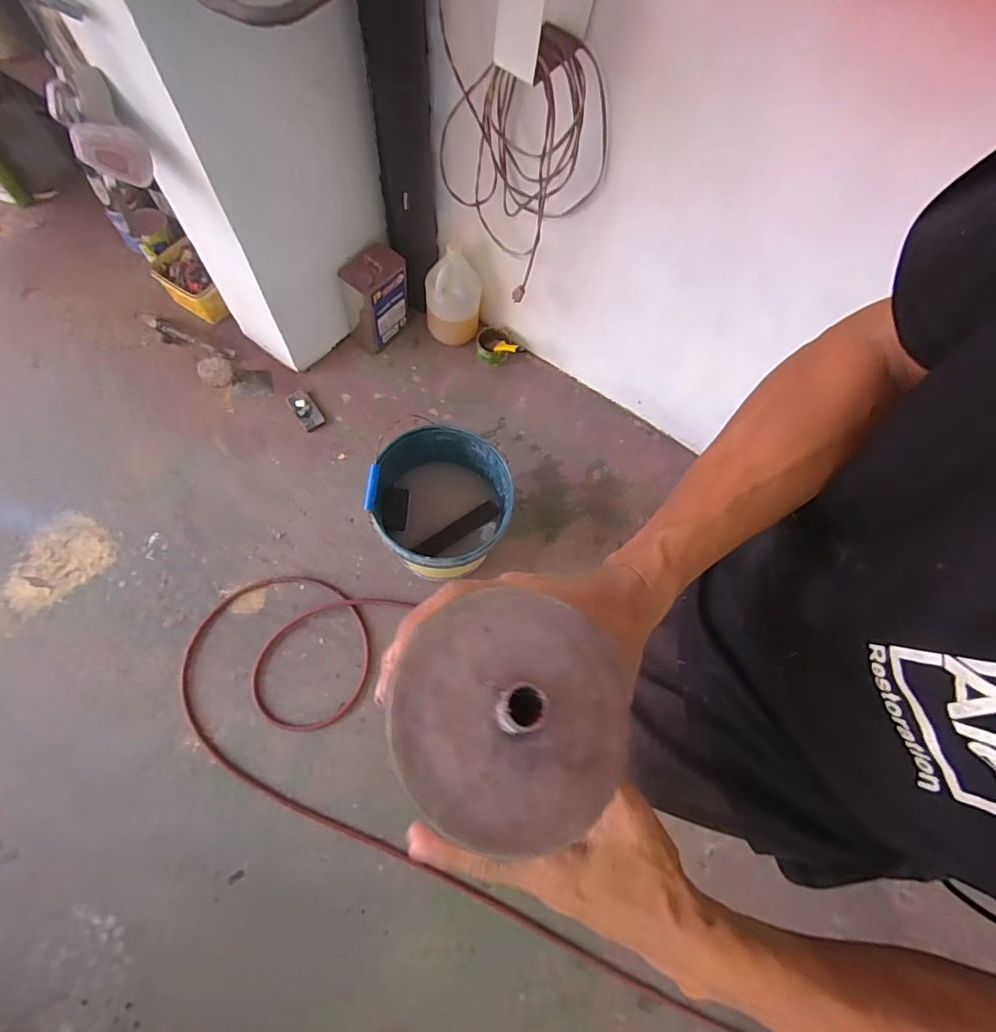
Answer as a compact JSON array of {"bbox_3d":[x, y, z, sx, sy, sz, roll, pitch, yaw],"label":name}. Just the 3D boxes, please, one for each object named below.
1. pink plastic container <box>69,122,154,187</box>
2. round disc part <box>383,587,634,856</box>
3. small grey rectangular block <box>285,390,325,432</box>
[{"bbox_3d":[-0.707,-0.671,0.890,0.115,0.088,0.043,-2,51,-30],"label":"pink plastic container"},{"bbox_3d":[0.008,0.079,0.201,0.096,0.022,0.095,17,69,4],"label":"round disc part"},{"bbox_3d":[-0.560,-0.309,1.409,0.066,0.014,0.134,-33,77,-16],"label":"small grey rectangular block"}]

